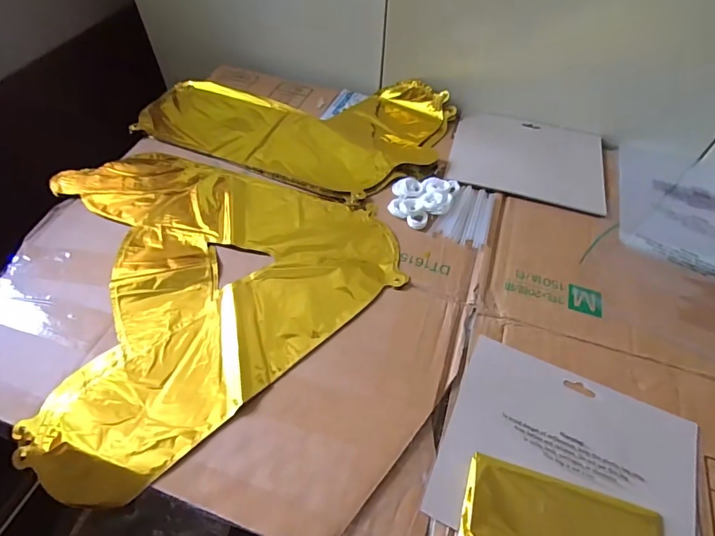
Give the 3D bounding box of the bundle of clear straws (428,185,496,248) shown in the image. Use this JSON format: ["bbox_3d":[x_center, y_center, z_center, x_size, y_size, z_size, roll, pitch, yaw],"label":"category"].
[{"bbox_3d":[0.128,-0.063,0.497,0.059,0.008,0.087,21,56,13],"label":"bundle of clear straws"}]

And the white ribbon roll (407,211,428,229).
[{"bbox_3d":[0.069,-0.056,0.490,0.023,0.005,0.024,1,54,-1],"label":"white ribbon roll"}]

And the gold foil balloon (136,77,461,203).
[{"bbox_3d":[-0.086,-0.209,0.609,0.399,0.042,0.240,19,56,12],"label":"gold foil balloon"}]

